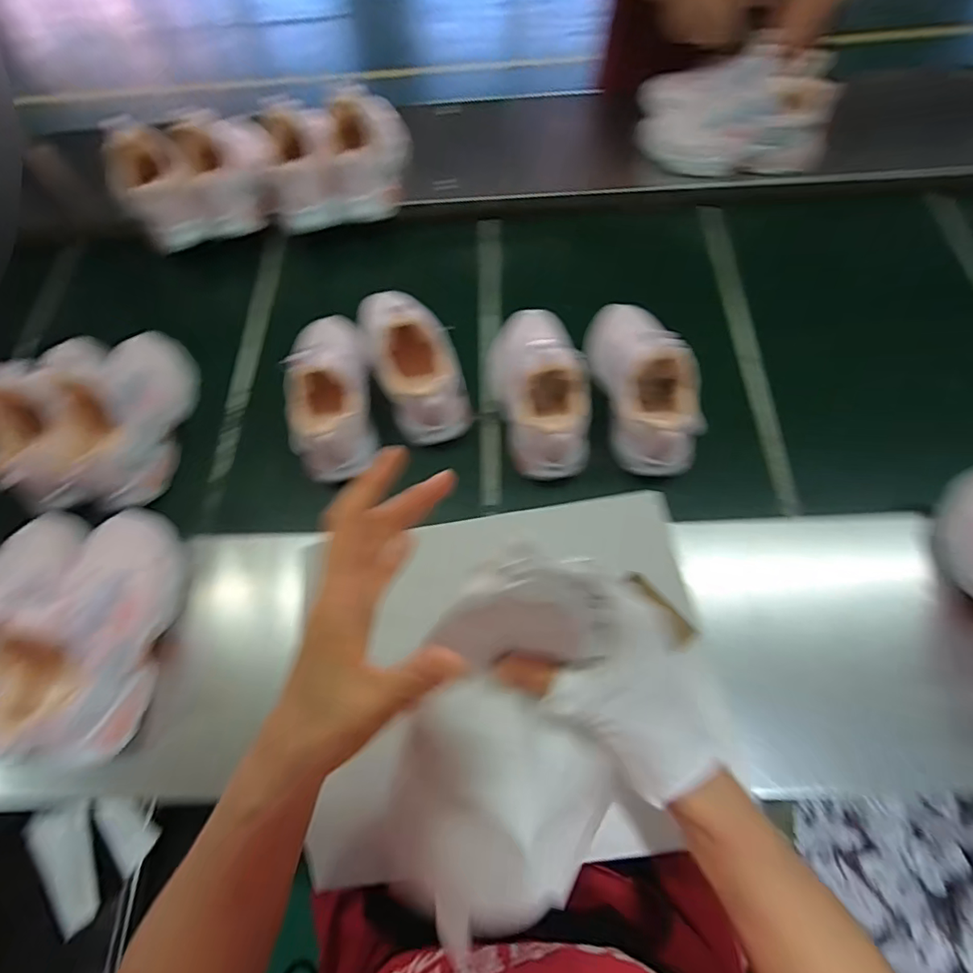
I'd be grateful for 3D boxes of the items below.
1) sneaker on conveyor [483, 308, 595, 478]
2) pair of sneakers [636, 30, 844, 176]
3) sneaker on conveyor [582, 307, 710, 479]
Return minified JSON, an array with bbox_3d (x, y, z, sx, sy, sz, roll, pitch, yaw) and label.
[{"bbox_3d":[0.056,-0.119,0.561,0.093,0.108,0.211,-7,66,-1],"label":"sneaker on conveyor"},{"bbox_3d":[0.334,-0.503,0.694,0.221,0.094,0.117,-2,66,1],"label":"pair of sneakers"},{"bbox_3d":[0.167,-0.127,0.550,0.084,0.107,0.214,-12,66,-4],"label":"sneaker on conveyor"}]

